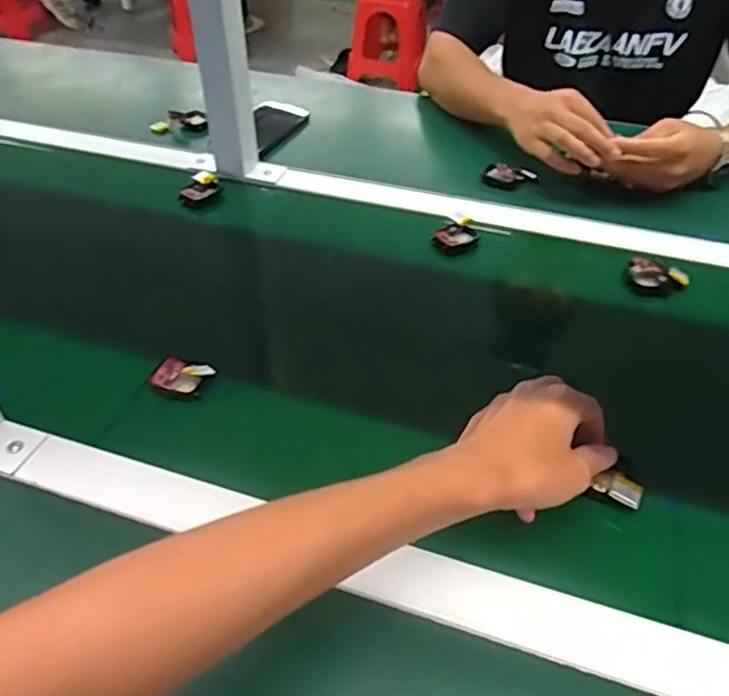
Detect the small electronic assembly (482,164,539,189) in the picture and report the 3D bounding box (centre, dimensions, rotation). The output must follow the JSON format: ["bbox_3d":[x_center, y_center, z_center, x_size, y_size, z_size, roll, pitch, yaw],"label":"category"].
[{"bbox_3d":[0.176,-0.207,0.741,0.061,0.020,0.031,11,44,9],"label":"small electronic assembly"}]

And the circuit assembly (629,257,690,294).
[{"bbox_3d":[0.289,-0.069,0.605,0.055,0.019,0.036,17,45,15],"label":"circuit assembly"}]

